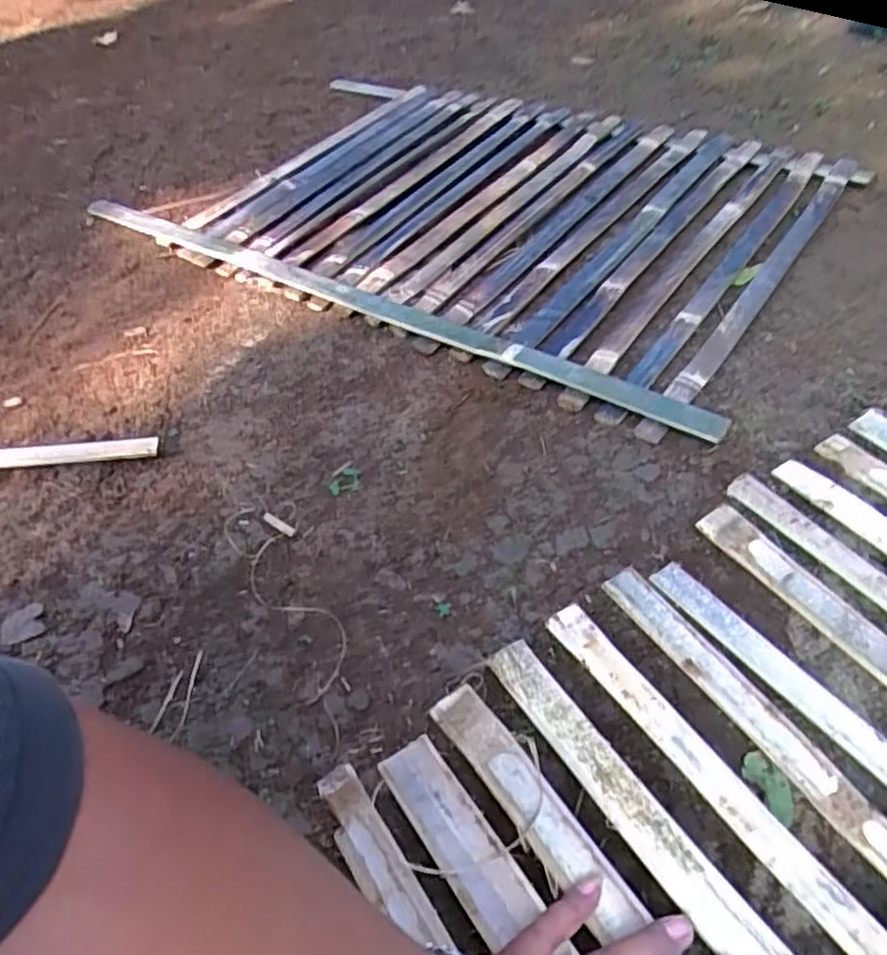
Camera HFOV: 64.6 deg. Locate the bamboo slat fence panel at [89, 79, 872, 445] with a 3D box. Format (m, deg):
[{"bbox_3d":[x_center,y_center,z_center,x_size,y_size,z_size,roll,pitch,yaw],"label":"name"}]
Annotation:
[{"bbox_3d":[0.021,-0.421,1.034,0.952,0.030,0.637,25,54,25],"label":"bamboo slat fence panel"}]

